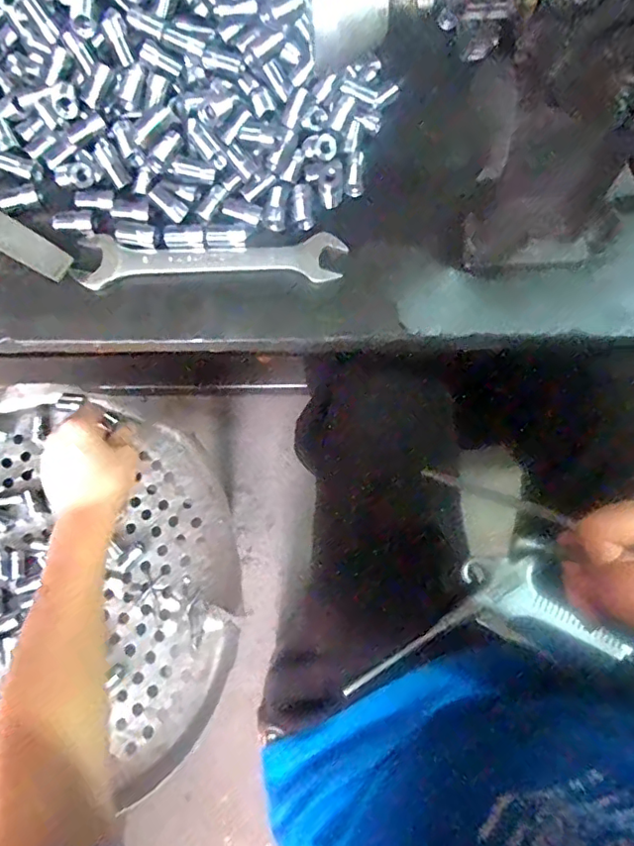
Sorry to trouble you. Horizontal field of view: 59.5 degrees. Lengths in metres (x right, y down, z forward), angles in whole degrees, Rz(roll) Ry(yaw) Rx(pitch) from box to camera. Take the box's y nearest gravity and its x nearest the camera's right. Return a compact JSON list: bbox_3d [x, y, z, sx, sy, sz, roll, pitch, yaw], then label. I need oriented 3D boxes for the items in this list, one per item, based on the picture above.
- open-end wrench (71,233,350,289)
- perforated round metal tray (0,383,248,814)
[{"bbox_3d":[-0.071,-0.110,0.372,0.175,0.010,0.033,-2,77,0],"label":"open-end wrench"},{"bbox_3d":[-0.261,0.153,0.505,0.379,0.056,0.374,0,77,0],"label":"perforated round metal tray"}]

